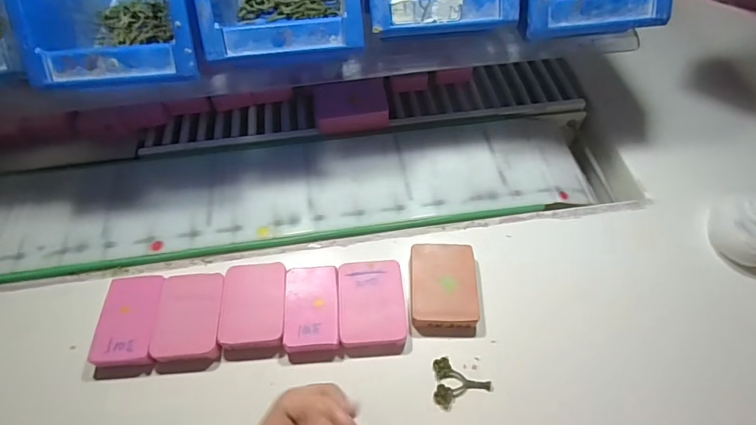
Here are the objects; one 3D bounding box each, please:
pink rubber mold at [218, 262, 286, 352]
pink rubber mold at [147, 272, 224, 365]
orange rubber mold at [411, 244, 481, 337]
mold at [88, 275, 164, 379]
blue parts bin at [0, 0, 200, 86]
[{"bbox_3d":[-0.102,0.077,0.365,0.051,0.018,0.072,-5,56,-2],"label":"pink rubber mold"},{"bbox_3d":[-0.153,0.085,0.363,0.051,0.020,0.071,-4,56,-2],"label":"pink rubber mold"},{"bbox_3d":[0.056,0.065,0.373,0.054,0.016,0.075,1,56,1],"label":"orange rubber mold"},{"bbox_3d":[-0.202,0.090,0.359,0.044,0.020,0.078,-3,56,-1],"label":"mold"},{"bbox_3d":[-0.207,-0.179,0.362,0.129,0.071,0.173,-6,56,-3],"label":"blue parts bin"}]

